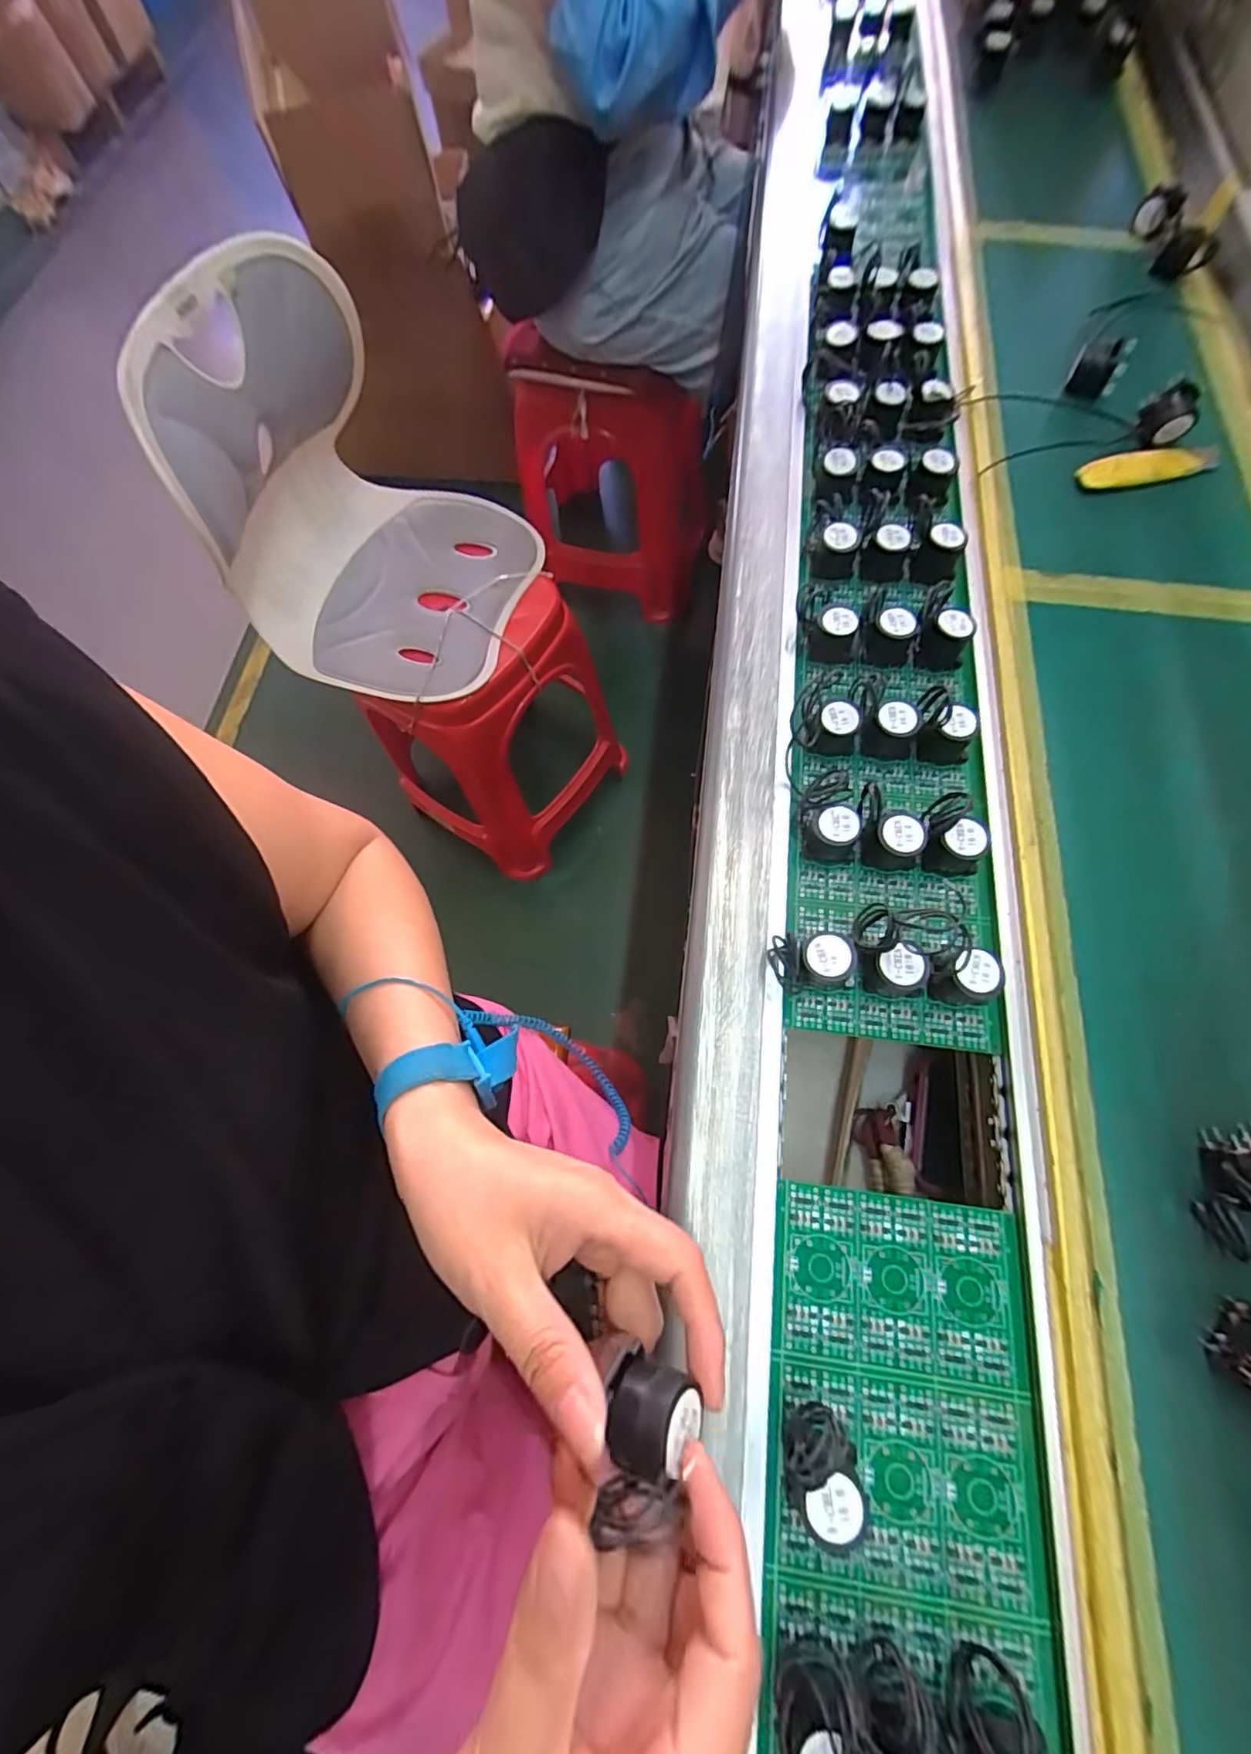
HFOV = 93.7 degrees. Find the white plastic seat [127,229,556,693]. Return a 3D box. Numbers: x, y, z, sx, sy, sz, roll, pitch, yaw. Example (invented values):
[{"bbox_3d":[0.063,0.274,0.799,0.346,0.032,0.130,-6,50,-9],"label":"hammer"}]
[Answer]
[{"bbox_3d":[-0.324,-0.470,0.708,0.332,0.327,0.371,17,72,10],"label":"white plastic seat"}]

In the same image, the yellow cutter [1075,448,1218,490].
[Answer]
[{"bbox_3d":[0.340,-0.269,0.382,0.094,0.009,0.019,-11,69,0],"label":"yellow cutter"}]

